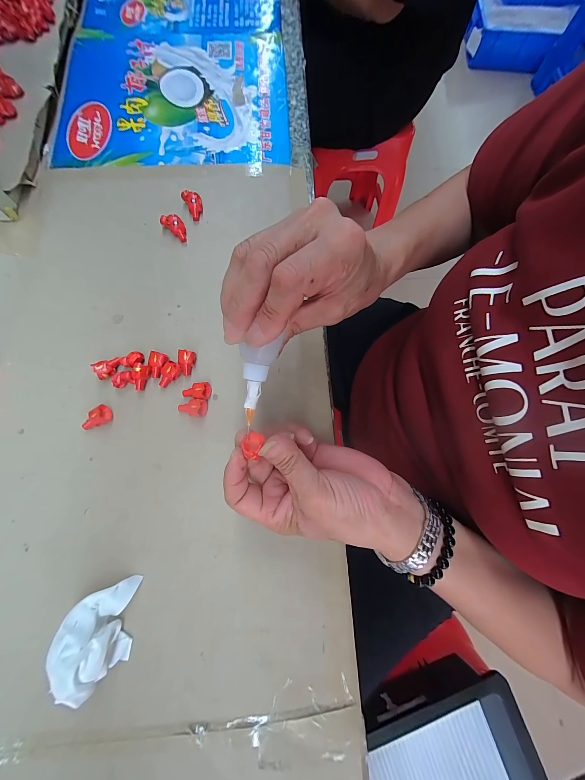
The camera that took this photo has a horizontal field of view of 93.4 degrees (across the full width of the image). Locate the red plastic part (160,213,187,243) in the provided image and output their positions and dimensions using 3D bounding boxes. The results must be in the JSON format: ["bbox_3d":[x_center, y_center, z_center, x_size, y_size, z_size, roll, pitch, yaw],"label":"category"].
[{"bbox_3d":[-0.132,-0.186,0.311,0.035,0.012,0.017,38,78,7],"label":"red plastic part"}]

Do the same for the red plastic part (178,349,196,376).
[{"bbox_3d":[-0.106,-0.028,0.273,0.016,0.011,0.026,4,76,-1],"label":"red plastic part"}]

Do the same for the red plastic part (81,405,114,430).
[{"bbox_3d":[-0.183,0.028,0.257,0.027,0.014,0.015,-42,81,-11],"label":"red plastic part"}]

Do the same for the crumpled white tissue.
[{"bbox_3d":[-0.146,0.181,0.204,0.041,0.041,0.063,2,76,-2],"label":"crumpled white tissue"}]

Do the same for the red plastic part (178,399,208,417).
[{"bbox_3d":[-0.096,0.016,0.262,0.027,0.011,0.016,8,76,0],"label":"red plastic part"}]

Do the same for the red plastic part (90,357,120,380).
[{"bbox_3d":[-0.179,-0.022,0.270,0.023,0.012,0.017,-34,79,-10],"label":"red plastic part"}]

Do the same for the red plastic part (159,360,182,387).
[{"bbox_3d":[-0.121,-0.015,0.269,0.019,0.010,0.026,25,76,4],"label":"red plastic part"}]

